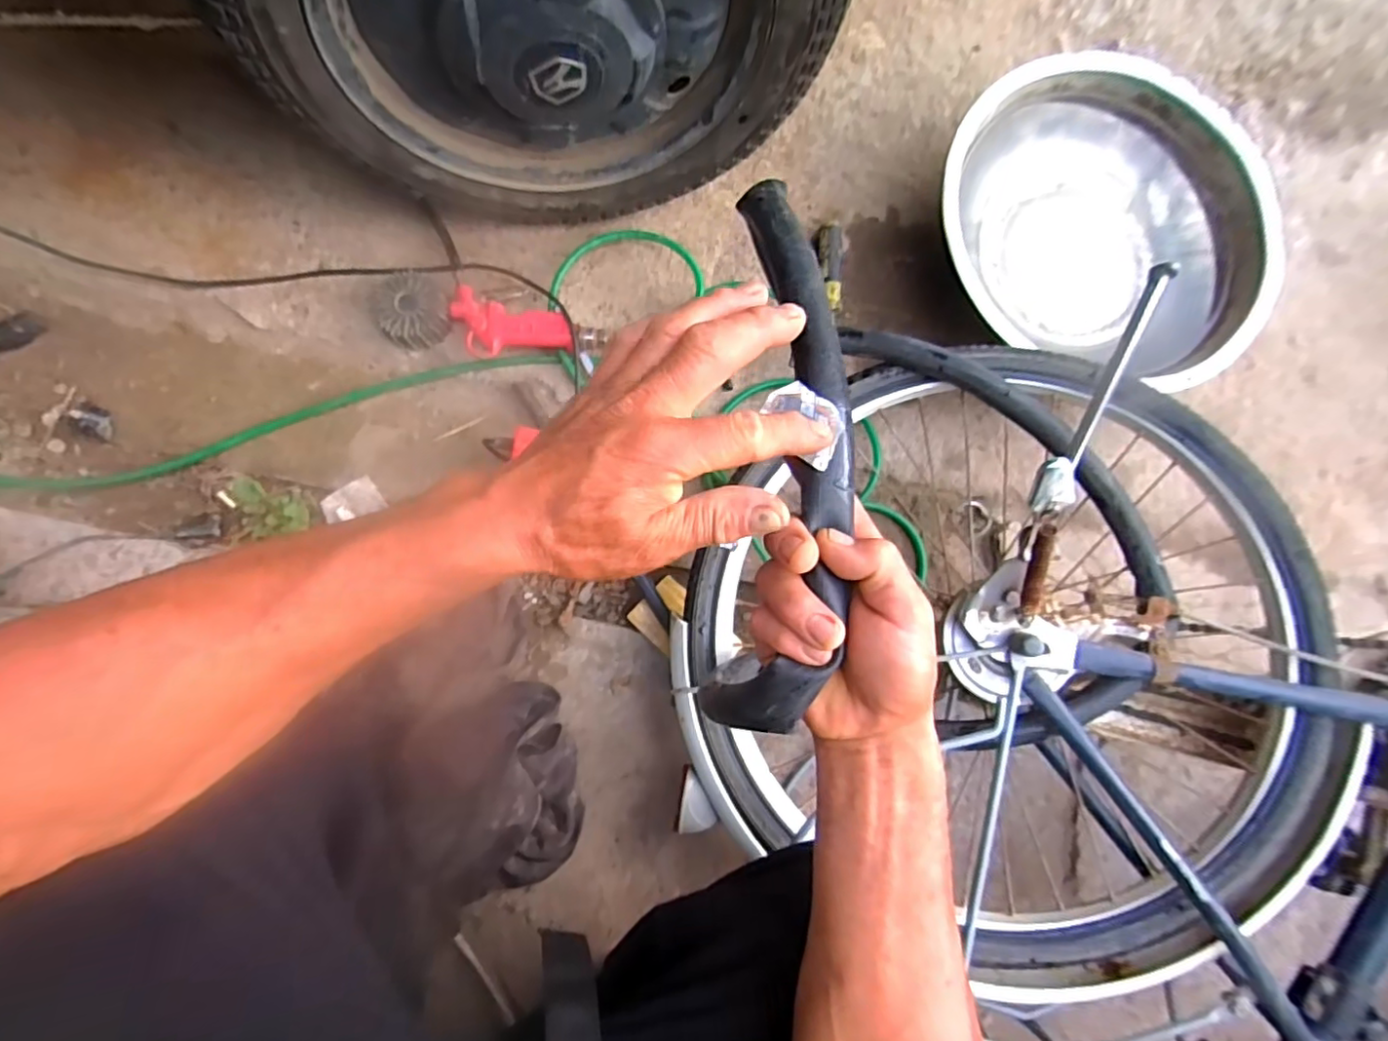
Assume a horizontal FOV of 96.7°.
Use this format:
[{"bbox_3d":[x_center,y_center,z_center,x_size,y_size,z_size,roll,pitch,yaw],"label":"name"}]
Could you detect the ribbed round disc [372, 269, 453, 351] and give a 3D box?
[{"bbox_3d":[-0.289,-0.215,0.634,0.072,0.037,0.078,-39,90,-9],"label":"ribbed round disc"}]

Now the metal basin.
[{"bbox_3d":[0.442,-0.321,0.700,0.362,0.115,0.356,1,84,-7],"label":"metal basin"}]

